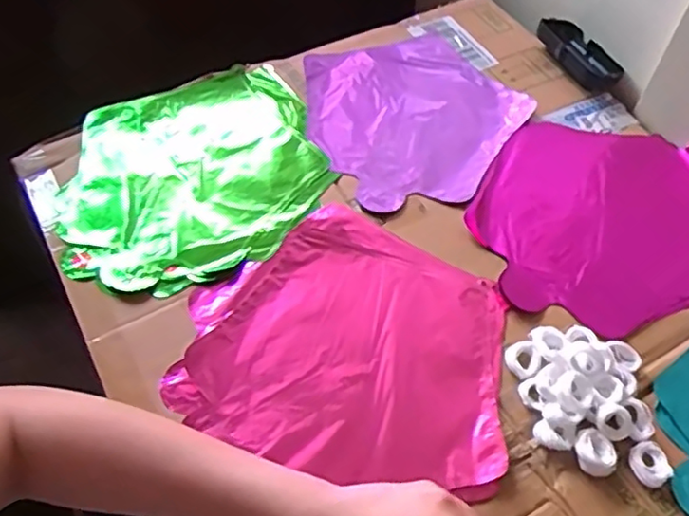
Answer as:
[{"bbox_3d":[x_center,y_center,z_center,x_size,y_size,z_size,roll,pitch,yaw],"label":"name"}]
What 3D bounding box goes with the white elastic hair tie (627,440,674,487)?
[{"bbox_3d":[0.214,0.144,0.442,0.026,0.010,0.028,2,55,-2],"label":"white elastic hair tie"}]

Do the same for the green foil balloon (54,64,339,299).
[{"bbox_3d":[-0.141,-0.078,0.591,0.238,0.027,0.236,-15,58,-13],"label":"green foil balloon"}]

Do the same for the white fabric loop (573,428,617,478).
[{"bbox_3d":[0.175,0.137,0.444,0.026,0.018,0.030,4,55,-1],"label":"white fabric loop"}]

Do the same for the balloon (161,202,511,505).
[{"bbox_3d":[0.002,0.059,0.501,0.242,0.014,0.216,9,55,3],"label":"balloon"}]

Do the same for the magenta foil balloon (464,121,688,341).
[{"bbox_3d":[0.240,-0.041,0.583,0.252,0.012,0.218,-17,58,-15],"label":"magenta foil balloon"}]

